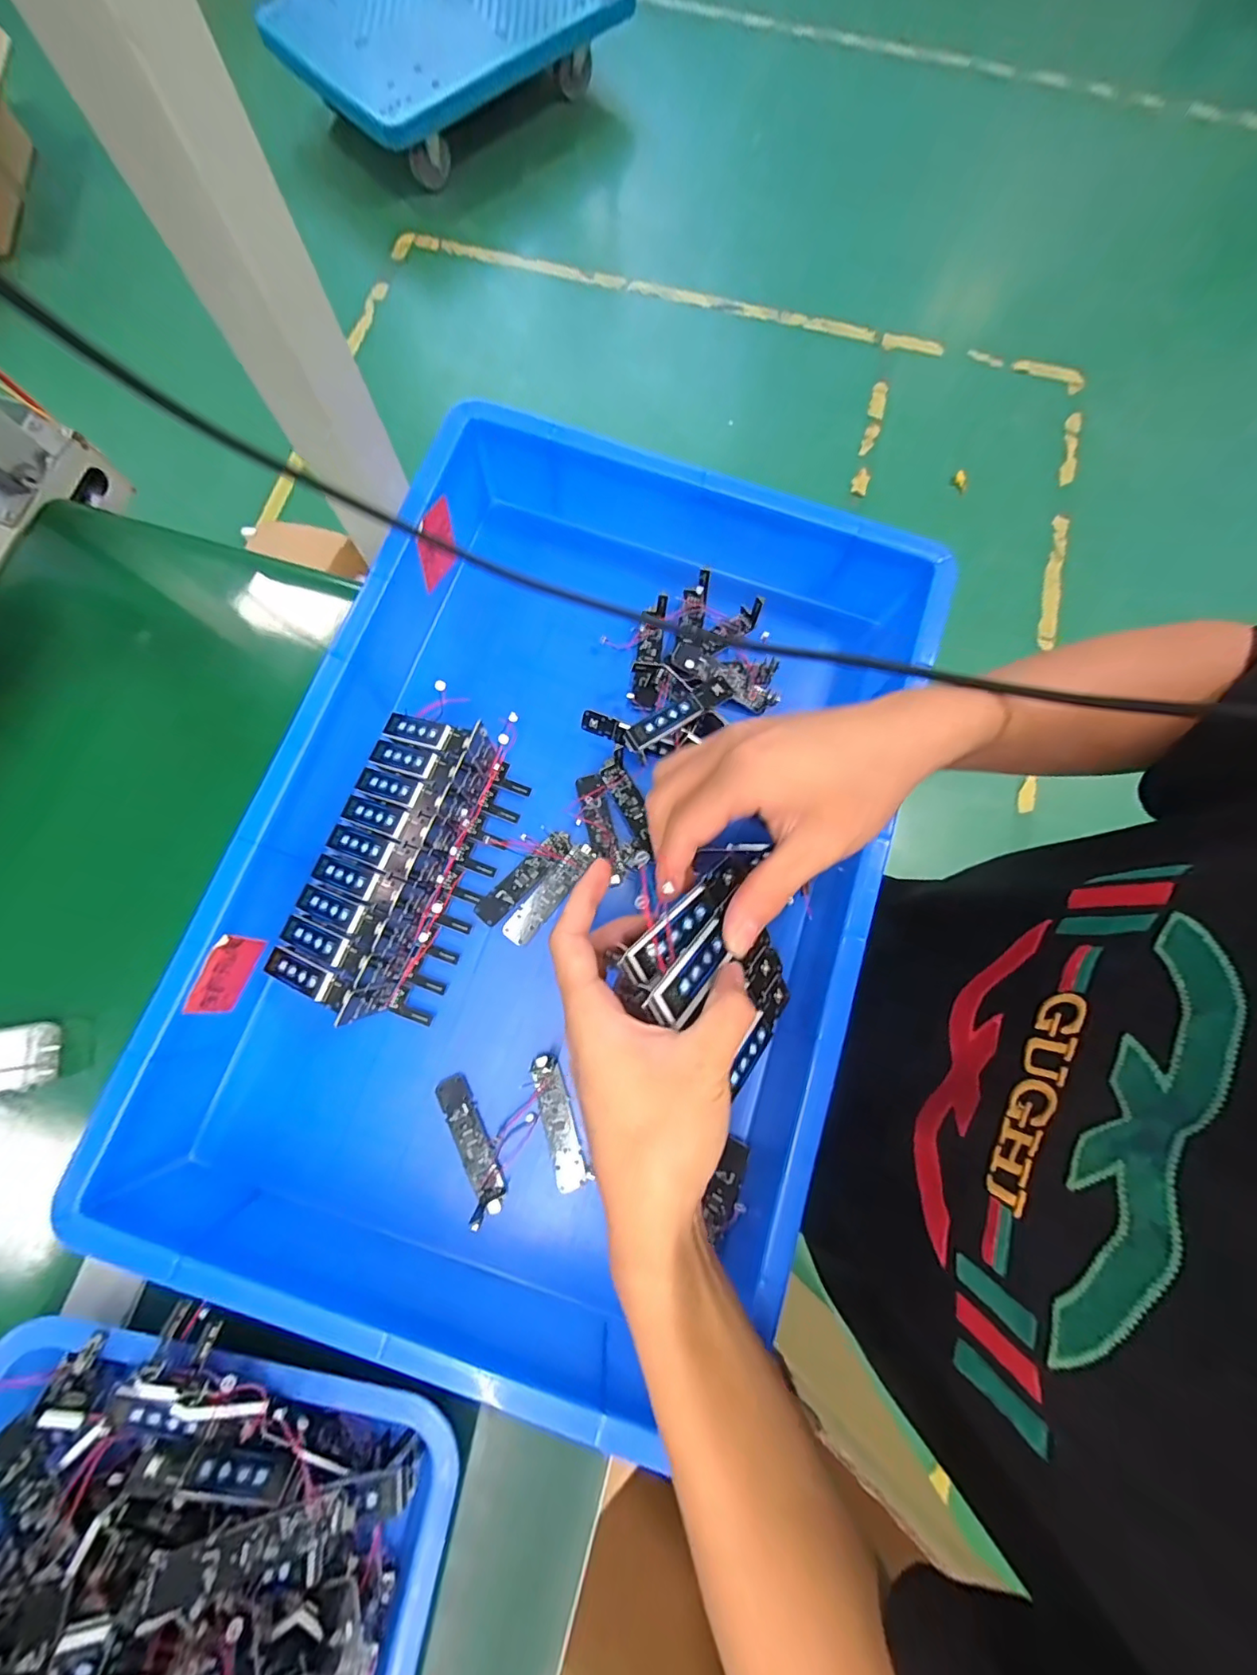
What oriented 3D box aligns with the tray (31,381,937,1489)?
[{"bbox_3d":[-0.034,0.010,0.363,0.369,0.094,0.554,22,79,4],"label":"tray"}]

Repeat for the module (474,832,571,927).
[{"bbox_3d":[-0.071,0.027,0.373,0.078,0.004,0.020,-44,82,-9],"label":"module"}]

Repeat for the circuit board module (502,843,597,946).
[{"bbox_3d":[-0.054,0.037,0.371,0.020,0.009,0.079,37,80,7],"label":"circuit board module"}]

